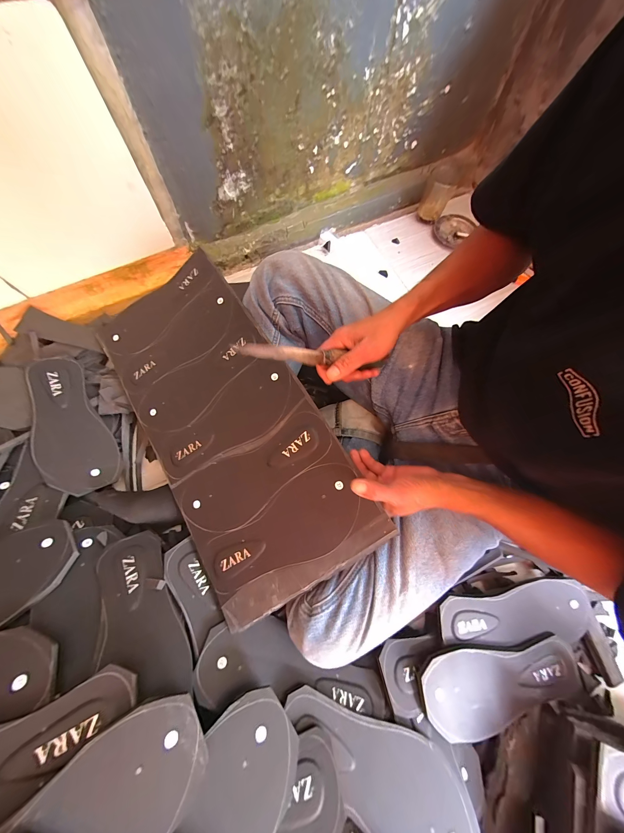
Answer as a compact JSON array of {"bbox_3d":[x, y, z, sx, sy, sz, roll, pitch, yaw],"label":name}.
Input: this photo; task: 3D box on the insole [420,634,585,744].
[{"bbox_3d":[0.277,0.377,0.377,0.265,0.012,0.097,-3,74,-13],"label":"insole"}]

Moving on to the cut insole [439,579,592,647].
[{"bbox_3d":[0.319,0.305,0.410,0.248,0.023,0.083,-1,73,-2],"label":"cut insole"}]

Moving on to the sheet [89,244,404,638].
[{"bbox_3d":[-0.147,-0.008,0.407,0.248,0.010,0.545,-37,74,6],"label":"sheet"}]

